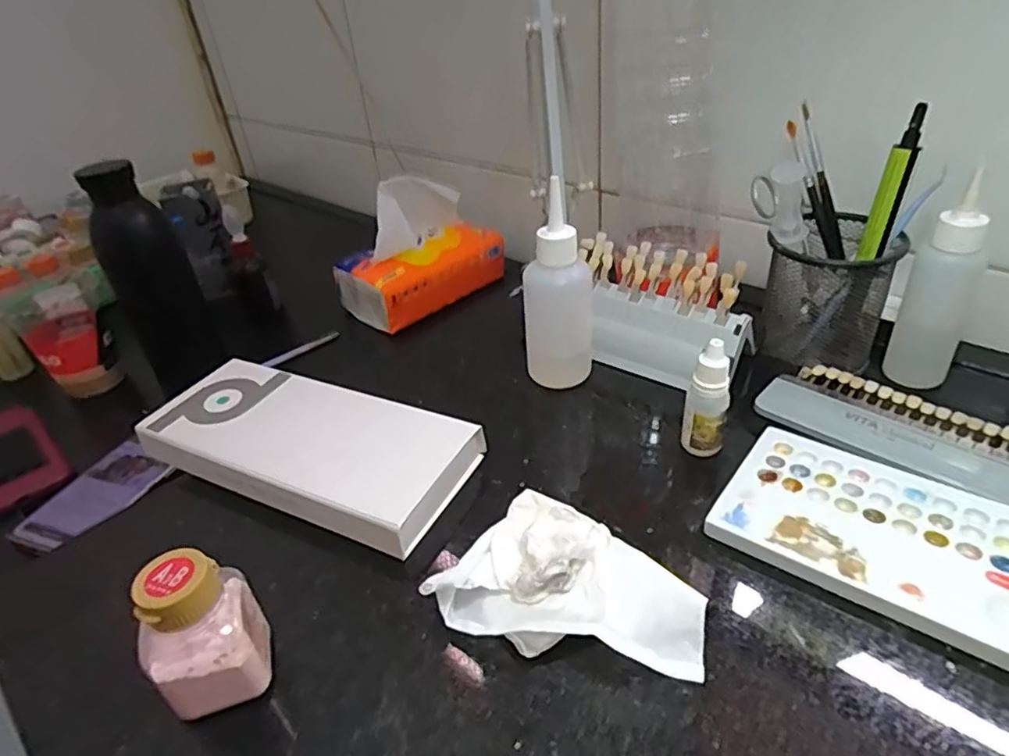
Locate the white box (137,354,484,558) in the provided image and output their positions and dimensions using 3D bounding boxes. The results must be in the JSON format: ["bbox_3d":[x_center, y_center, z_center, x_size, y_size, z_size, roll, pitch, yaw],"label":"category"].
[{"bbox_3d":[-0.130,0.043,0.399,0.212,0.030,0.096,13,40,25],"label":"white box"}]

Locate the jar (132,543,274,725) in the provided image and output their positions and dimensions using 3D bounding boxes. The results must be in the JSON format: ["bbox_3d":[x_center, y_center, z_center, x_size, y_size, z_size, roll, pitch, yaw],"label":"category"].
[{"bbox_3d":[-0.131,0.111,0.269,0.043,0.074,0.035,-21,38,-19],"label":"jar"}]

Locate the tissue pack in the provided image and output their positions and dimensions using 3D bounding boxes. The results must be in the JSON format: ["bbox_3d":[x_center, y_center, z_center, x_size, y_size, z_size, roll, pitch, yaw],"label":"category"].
[{"bbox_3d":[-0.095,-0.152,0.693,0.175,0.127,0.089,-32,43,-31],"label":"tissue pack"}]

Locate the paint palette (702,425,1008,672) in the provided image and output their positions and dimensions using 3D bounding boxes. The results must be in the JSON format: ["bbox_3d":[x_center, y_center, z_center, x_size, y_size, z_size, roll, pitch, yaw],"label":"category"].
[{"bbox_3d":[0.195,0.079,0.318,0.152,0.009,0.096,22,45,33],"label":"paint palette"}]

